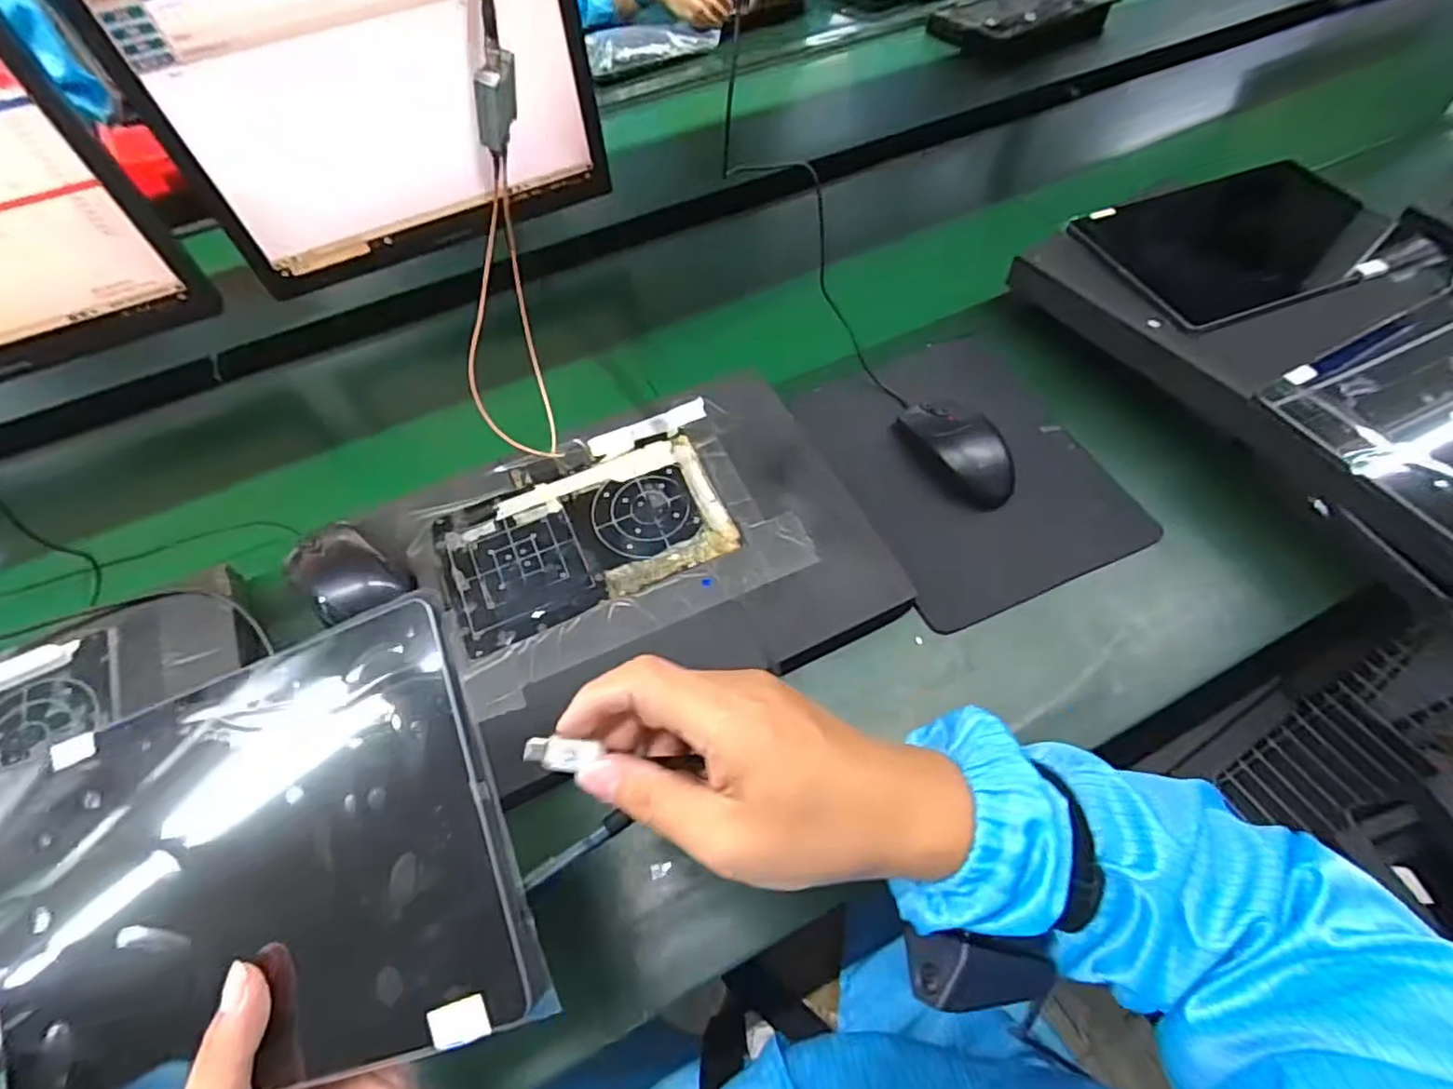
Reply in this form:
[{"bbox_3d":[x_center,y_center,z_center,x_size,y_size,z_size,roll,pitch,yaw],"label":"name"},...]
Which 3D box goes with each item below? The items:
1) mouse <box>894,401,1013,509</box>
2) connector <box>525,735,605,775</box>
[{"bbox_3d":[0.204,-0.083,0.572,0.059,0.033,0.115,-25,59,-13],"label":"mouse"},{"bbox_3d":[-0.065,0.085,0.268,0.031,0.005,0.012,6,56,-13],"label":"connector"}]

